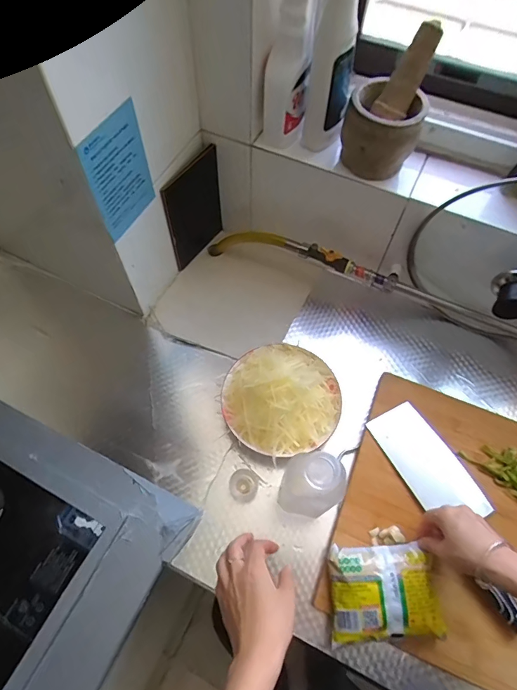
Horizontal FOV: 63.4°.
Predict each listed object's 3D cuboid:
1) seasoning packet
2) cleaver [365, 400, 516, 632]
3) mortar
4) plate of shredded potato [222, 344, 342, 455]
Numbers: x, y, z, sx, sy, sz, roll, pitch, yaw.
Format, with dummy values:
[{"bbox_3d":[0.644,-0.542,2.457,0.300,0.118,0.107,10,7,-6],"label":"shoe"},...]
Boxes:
[{"bbox_3d":[0.155,0.304,0.516,0.125,0.018,0.100,-2,62,0],"label":"seasoning packet"},{"bbox_3d":[0.274,0.214,0.579,0.089,0.031,0.297,-25,65,-12],"label":"cleaver"},{"bbox_3d":[0.173,-0.302,0.586,0.097,0.089,0.111,23,63,10],"label":"mortar"},{"bbox_3d":[0.035,0.072,0.634,0.174,0.074,0.173,1,61,-2],"label":"plate of shredded potato"}]

